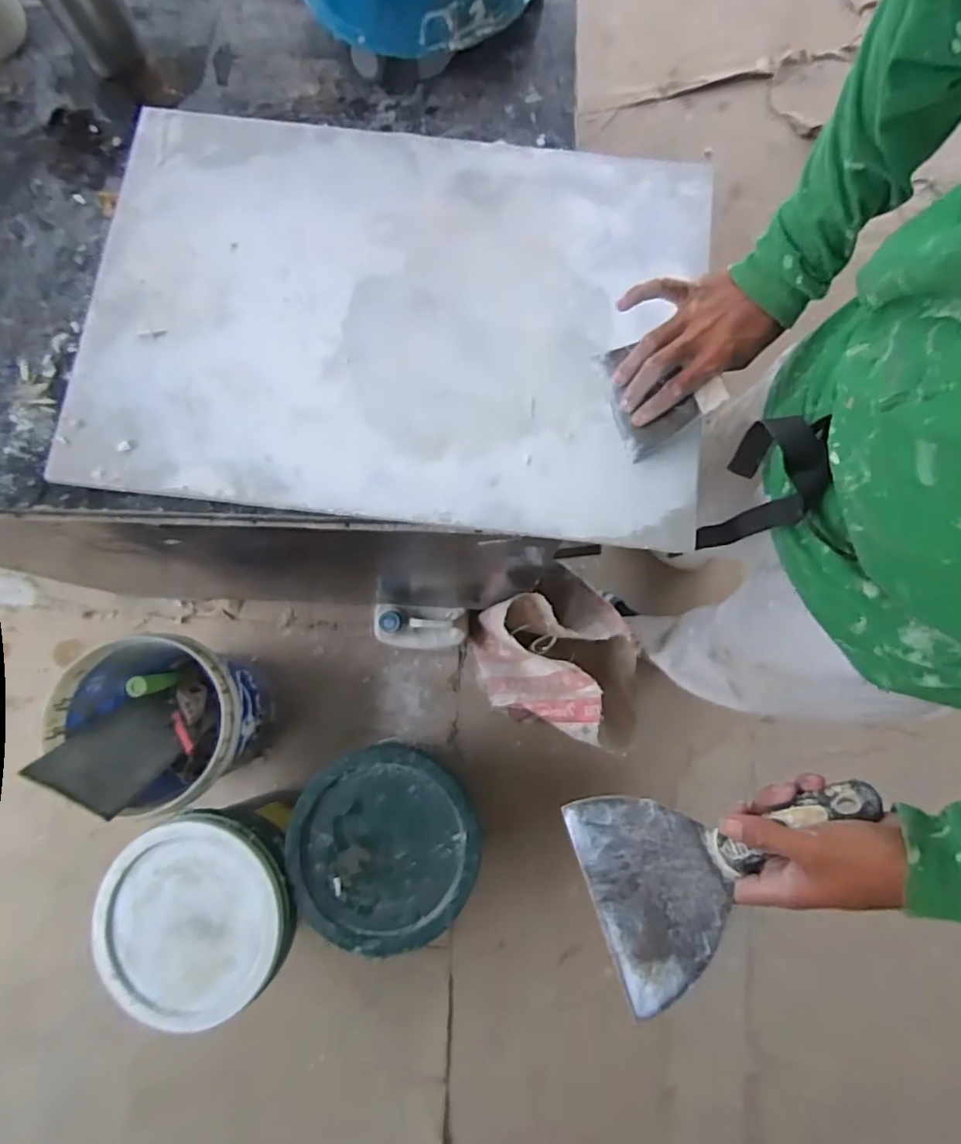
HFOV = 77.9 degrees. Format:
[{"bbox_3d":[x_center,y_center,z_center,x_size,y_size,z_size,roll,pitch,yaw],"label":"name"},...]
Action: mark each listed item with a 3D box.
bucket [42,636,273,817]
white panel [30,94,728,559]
[{"bbox_3d":[-0.565,0.275,1.121,0.298,0.304,0.279,0,79,0],"label":"bucket"},{"bbox_3d":[-0.081,-0.254,0.576,0.581,0.017,0.407,6,80,2],"label":"white panel"}]

